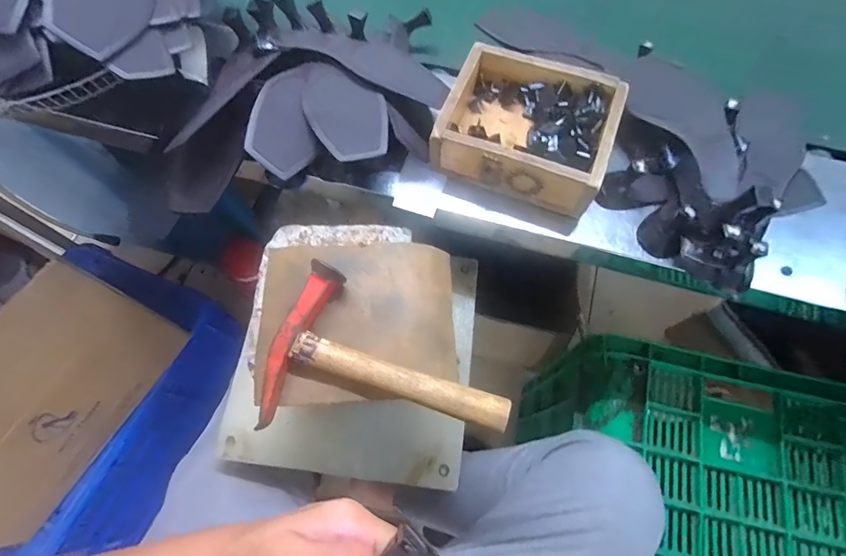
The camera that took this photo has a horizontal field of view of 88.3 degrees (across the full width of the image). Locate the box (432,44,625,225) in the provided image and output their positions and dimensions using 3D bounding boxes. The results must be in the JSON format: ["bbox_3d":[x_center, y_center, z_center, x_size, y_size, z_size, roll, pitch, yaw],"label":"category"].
[{"bbox_3d":[0.118,-0.172,0.492,0.178,0.055,0.159,19,69,8],"label":"box"}]

